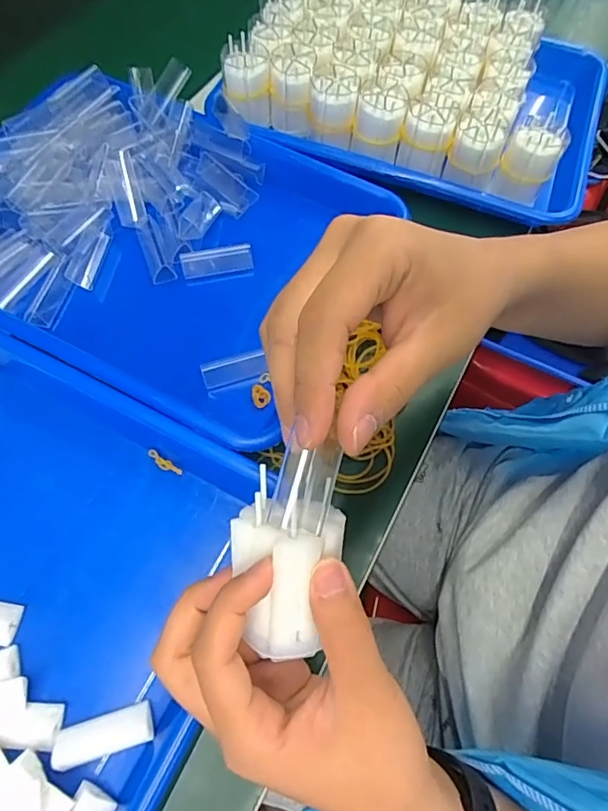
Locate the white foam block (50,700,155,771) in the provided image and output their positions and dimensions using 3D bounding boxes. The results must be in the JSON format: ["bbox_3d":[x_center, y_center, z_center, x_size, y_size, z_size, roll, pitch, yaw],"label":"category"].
[{"bbox_3d":[-0.101,0.166,0.256,0.046,0.011,0.017,-13,66,-9],"label":"white foam block"}]

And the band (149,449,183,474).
[{"bbox_3d":[-0.089,0.037,0.323,0.025,0.005,0.007,33,67,12],"label":"band"}]

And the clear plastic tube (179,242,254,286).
[{"bbox_3d":[-0.066,-0.108,0.391,0.053,0.019,0.017,-12,65,-9],"label":"clear plastic tube"}]

